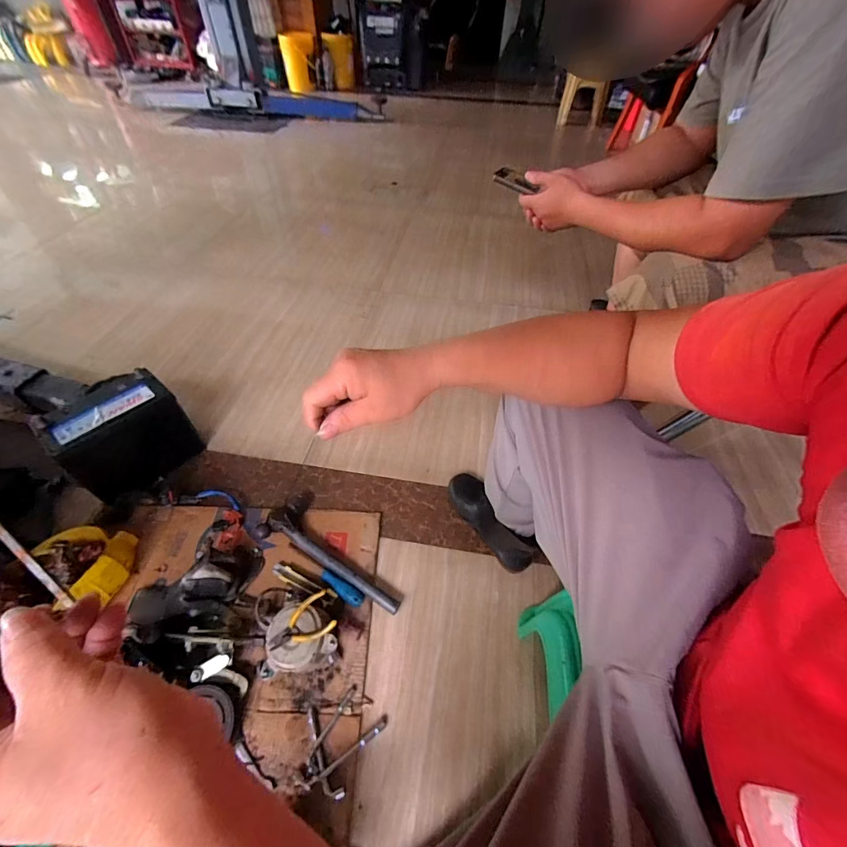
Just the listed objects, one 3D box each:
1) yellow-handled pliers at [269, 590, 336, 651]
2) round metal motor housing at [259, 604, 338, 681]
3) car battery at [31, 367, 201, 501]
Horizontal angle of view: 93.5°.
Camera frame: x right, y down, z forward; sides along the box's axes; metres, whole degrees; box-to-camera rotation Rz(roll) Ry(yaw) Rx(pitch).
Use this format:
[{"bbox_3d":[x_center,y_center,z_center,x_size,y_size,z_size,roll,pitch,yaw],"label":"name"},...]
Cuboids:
[{"bbox_3d":[-0.195,0.324,0.638,0.105,0.015,0.067,-32,54,-8],"label":"yellow-handled pliers"},{"bbox_3d":[-0.200,0.354,0.660,0.121,0.074,0.100,-2,50,-4],"label":"round metal motor housing"},{"bbox_3d":[-0.637,0.037,0.866,0.120,0.209,0.228,29,54,23],"label":"car battery"}]

